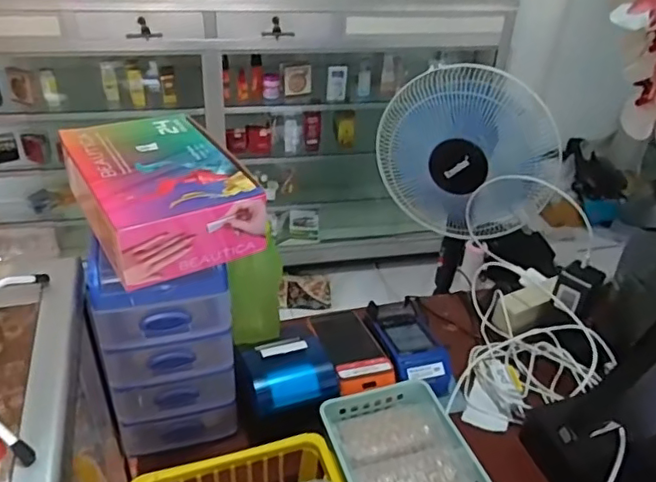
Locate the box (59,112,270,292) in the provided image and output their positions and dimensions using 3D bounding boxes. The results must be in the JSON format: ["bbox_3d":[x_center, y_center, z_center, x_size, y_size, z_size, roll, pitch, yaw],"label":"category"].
[{"bbox_3d":[-0.170,-0.051,0.573,0.154,0.069,0.198,-15,40,-26],"label":"box"}]

